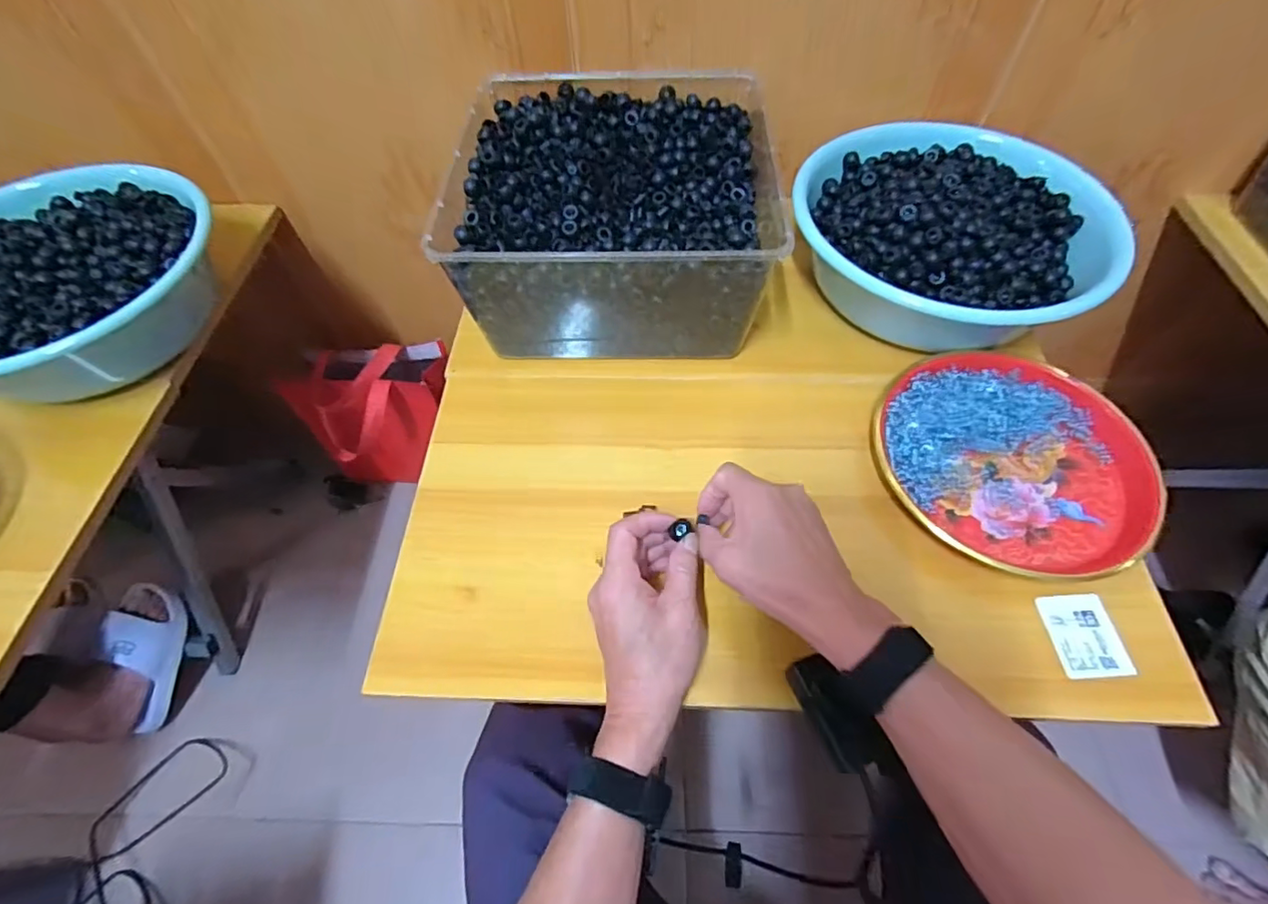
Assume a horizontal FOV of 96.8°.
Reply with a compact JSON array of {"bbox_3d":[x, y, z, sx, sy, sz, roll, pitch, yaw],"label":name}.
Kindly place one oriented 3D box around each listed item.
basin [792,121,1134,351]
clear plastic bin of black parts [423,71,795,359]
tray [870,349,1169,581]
[{"bbox_3d":[0.302,-0.217,0.570,0.281,0.096,0.272,-8,58,-3],"label":"basin"},{"bbox_3d":[-0.014,-0.240,0.582,0.283,0.150,0.287,0,58,2],"label":"clear plastic bin of black parts"},{"bbox_3d":[0.317,0.000,0.480,0.212,0.032,0.198,-1,58,2],"label":"tray"}]

